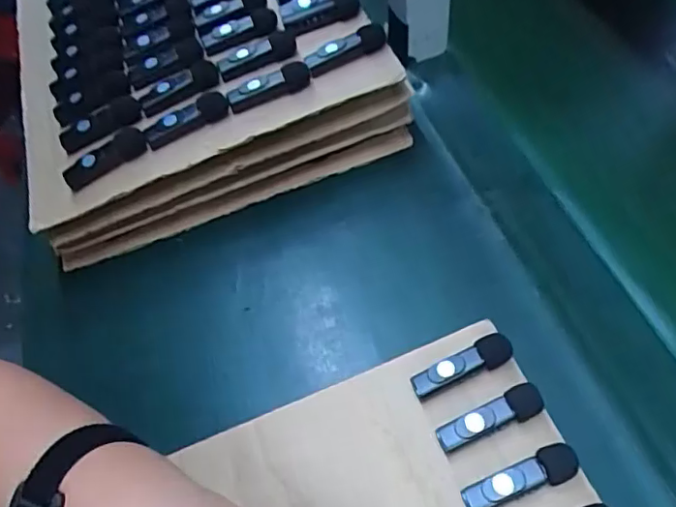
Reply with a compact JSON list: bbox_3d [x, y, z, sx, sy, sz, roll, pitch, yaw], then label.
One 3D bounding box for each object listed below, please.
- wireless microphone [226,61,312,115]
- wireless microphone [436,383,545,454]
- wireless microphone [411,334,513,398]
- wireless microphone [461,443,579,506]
[{"bbox_3d":[-0.052,-0.125,0.424,0.064,0.021,0.012,-19,55,-8],"label":"wireless microphone"},{"bbox_3d":[0.088,0.096,0.324,0.063,0.012,0.017,-22,56,-10],"label":"wireless microphone"},{"bbox_3d":[0.075,0.069,0.346,0.063,0.014,0.019,-18,55,-7],"label":"wireless microphone"},{"bbox_3d":[0.099,0.124,0.308,0.063,0.018,0.018,-16,55,-6],"label":"wireless microphone"}]

